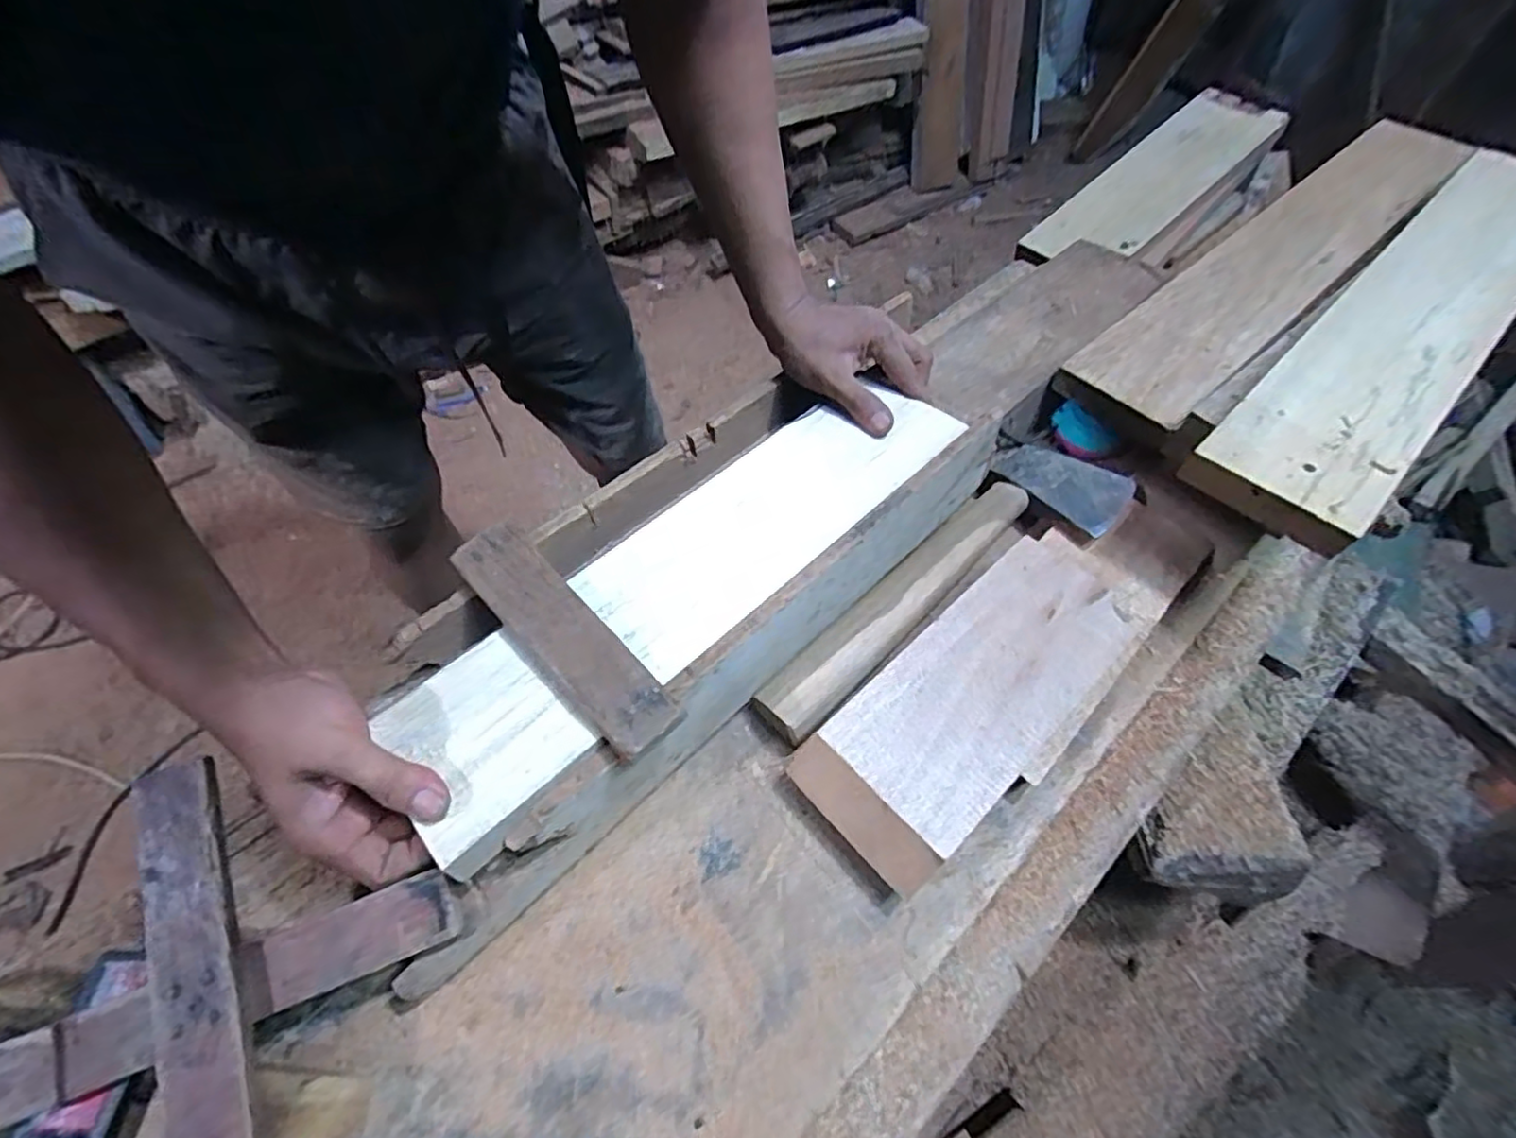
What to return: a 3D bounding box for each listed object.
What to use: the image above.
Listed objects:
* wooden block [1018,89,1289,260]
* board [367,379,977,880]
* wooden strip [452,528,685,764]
[{"bbox_3d":[0.459,-0.453,0.763,0.368,0.021,0.113,-42,63,-15],"label":"wooden block"},{"bbox_3d":[-0.036,-0.009,0.449,0.106,0.025,0.431,41,62,20],"label":"board"},{"bbox_3d":[-0.120,0.036,0.392,0.044,0.019,0.185,-38,67,-20],"label":"wooden strip"}]

